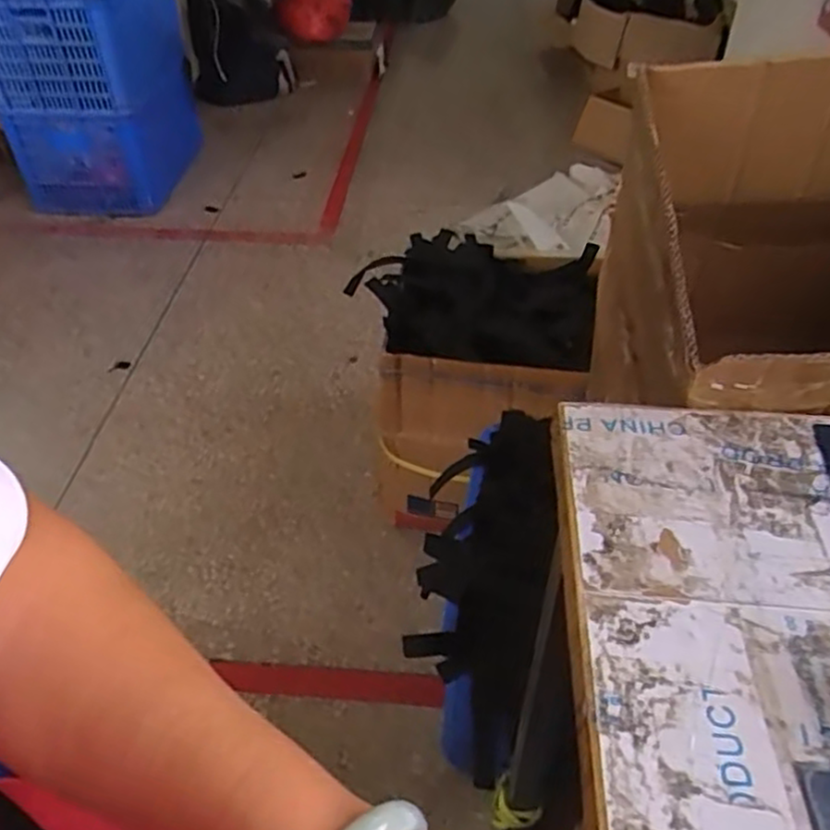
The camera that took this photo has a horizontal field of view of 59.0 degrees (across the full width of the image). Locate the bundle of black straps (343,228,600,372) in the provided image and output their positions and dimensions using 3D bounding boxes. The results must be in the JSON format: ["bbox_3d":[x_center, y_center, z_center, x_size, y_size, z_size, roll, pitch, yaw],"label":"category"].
[{"bbox_3d":[0.098,-0.211,1.240,0.404,0.053,0.382,0,42,0],"label":"bundle of black straps"}]

